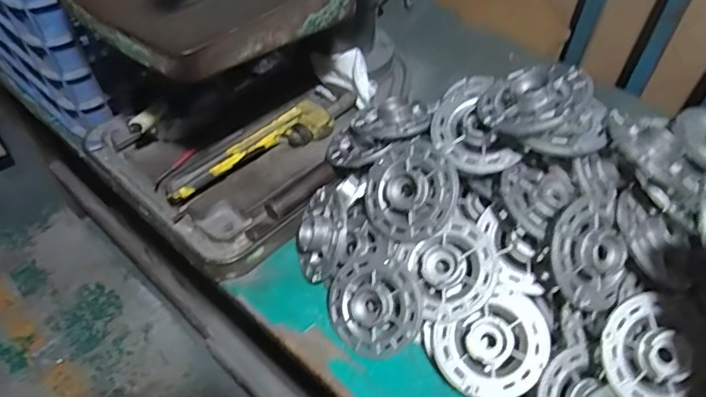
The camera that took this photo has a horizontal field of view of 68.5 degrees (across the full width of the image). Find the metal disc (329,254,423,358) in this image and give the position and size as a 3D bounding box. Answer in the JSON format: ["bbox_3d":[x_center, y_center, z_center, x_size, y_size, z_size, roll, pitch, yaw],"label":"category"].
[{"bbox_3d":[0.021,0.117,0.561,0.104,0.025,0.105,-5,79,28],"label":"metal disc"}]

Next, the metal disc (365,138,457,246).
[{"bbox_3d":[0.062,-0.007,0.576,0.107,0.025,0.108,-5,81,30],"label":"metal disc"}]

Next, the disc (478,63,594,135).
[{"bbox_3d":[0.185,-0.105,0.532,0.106,0.018,0.096,-9,45,22],"label":"disc"}]

